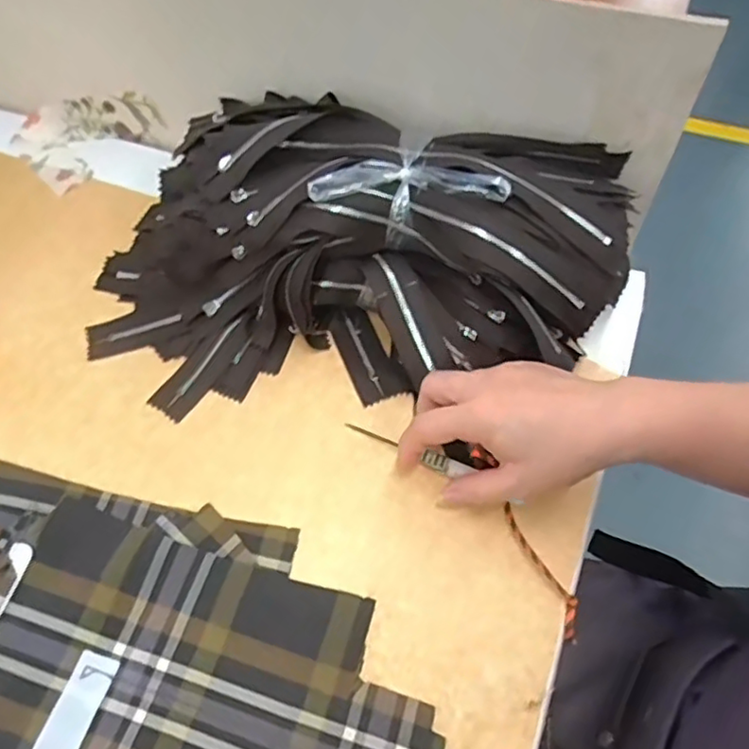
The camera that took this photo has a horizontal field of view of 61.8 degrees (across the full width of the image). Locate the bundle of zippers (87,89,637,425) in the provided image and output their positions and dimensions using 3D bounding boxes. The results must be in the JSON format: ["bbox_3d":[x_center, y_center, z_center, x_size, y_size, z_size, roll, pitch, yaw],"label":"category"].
[{"bbox_3d":[-0.022,-0.084,0.442,0.388,0.113,0.192,-9,59,-3],"label":"bundle of zippers"}]

